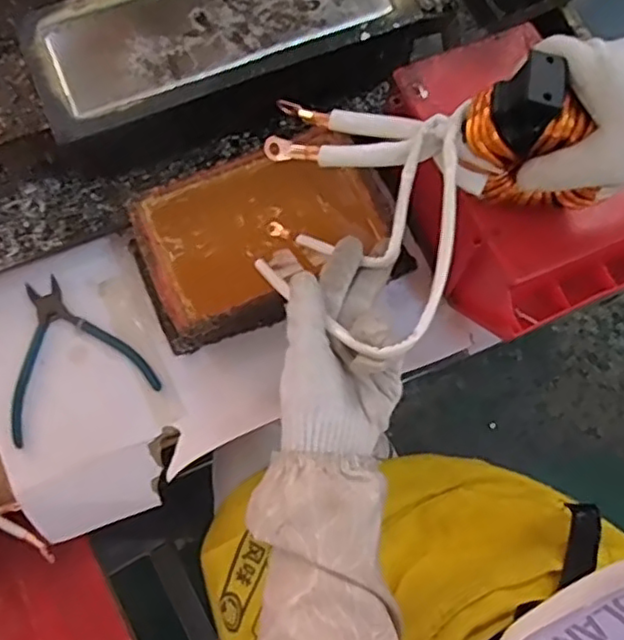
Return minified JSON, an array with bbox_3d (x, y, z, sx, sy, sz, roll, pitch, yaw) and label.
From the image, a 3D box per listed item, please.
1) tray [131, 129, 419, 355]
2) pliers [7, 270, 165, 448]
[{"bbox_3d":[-0.038,-0.072,0.575,0.227,0.063,0.136,-23,74,-7],"label":"tray"},{"bbox_3d":[-0.214,0.024,0.577,0.127,0.008,0.131,-20,74,-6],"label":"pliers"}]

